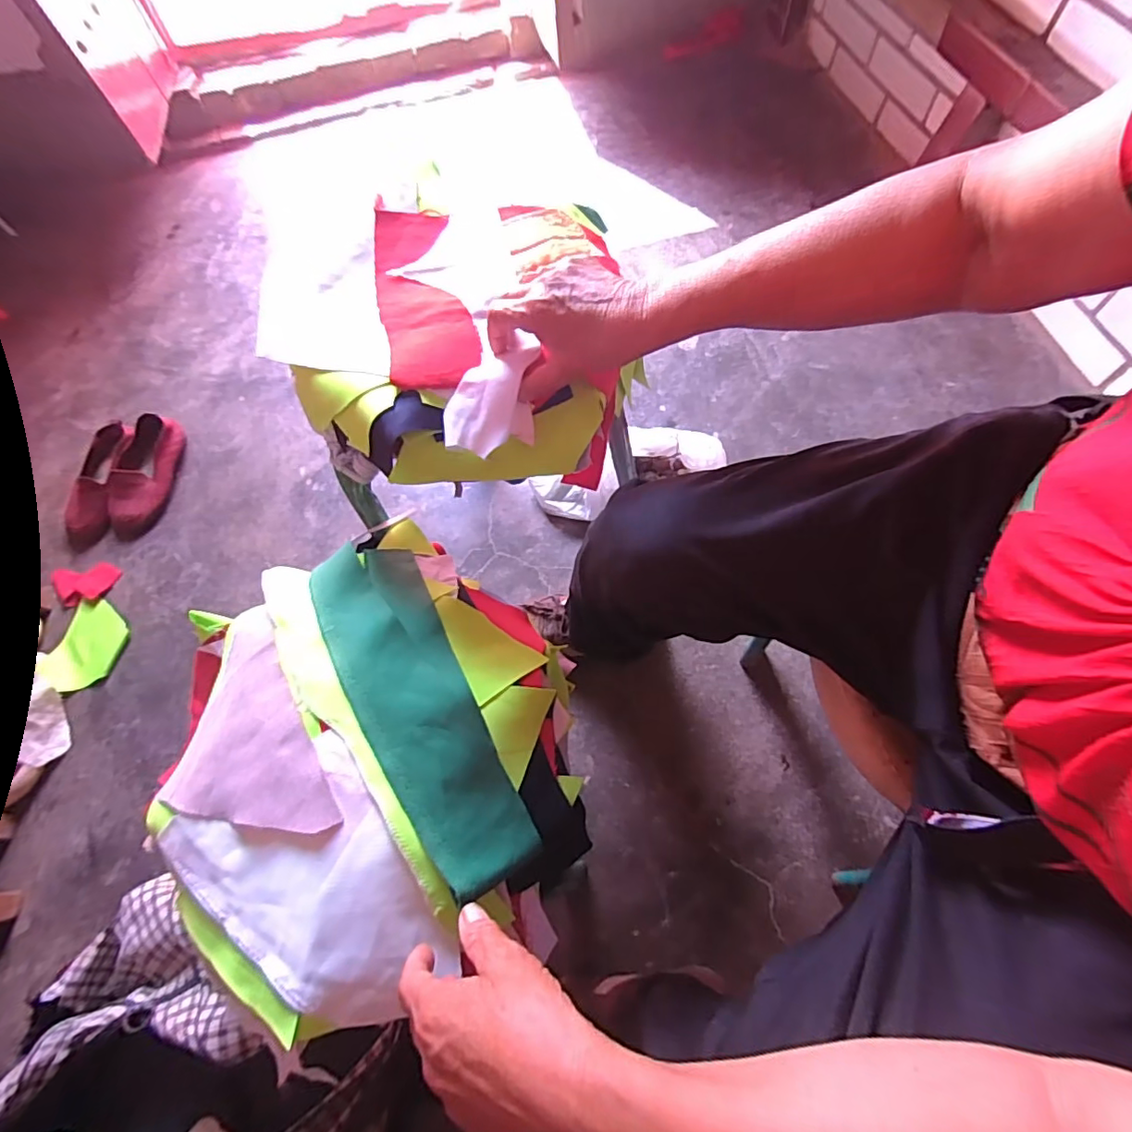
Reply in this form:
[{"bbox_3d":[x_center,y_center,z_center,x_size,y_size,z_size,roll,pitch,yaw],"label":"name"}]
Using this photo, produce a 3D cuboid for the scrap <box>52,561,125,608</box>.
[{"bbox_3d":[-0.757,0.027,0.871,0.102,0.010,0.070,-12,63,-3],"label":"scrap"}]

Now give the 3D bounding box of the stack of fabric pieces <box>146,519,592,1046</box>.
[{"bbox_3d":[-0.162,0.141,0.467,0.322,0.099,0.365,-14,63,-4],"label":"stack of fabric pieces"}]

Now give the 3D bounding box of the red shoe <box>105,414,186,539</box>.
[{"bbox_3d":[-0.702,-0.152,0.920,0.074,0.060,0.213,0,63,3],"label":"red shoe"}]

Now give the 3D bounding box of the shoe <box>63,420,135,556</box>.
[{"bbox_3d":[-0.771,-0.142,0.919,0.076,0.051,0.214,-7,63,0],"label":"shoe"}]

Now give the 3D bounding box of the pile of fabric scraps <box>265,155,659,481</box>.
[{"bbox_3d":[-0.107,-0.206,0.496,0.302,0.088,0.277,-6,64,3],"label":"pile of fabric scraps"}]

